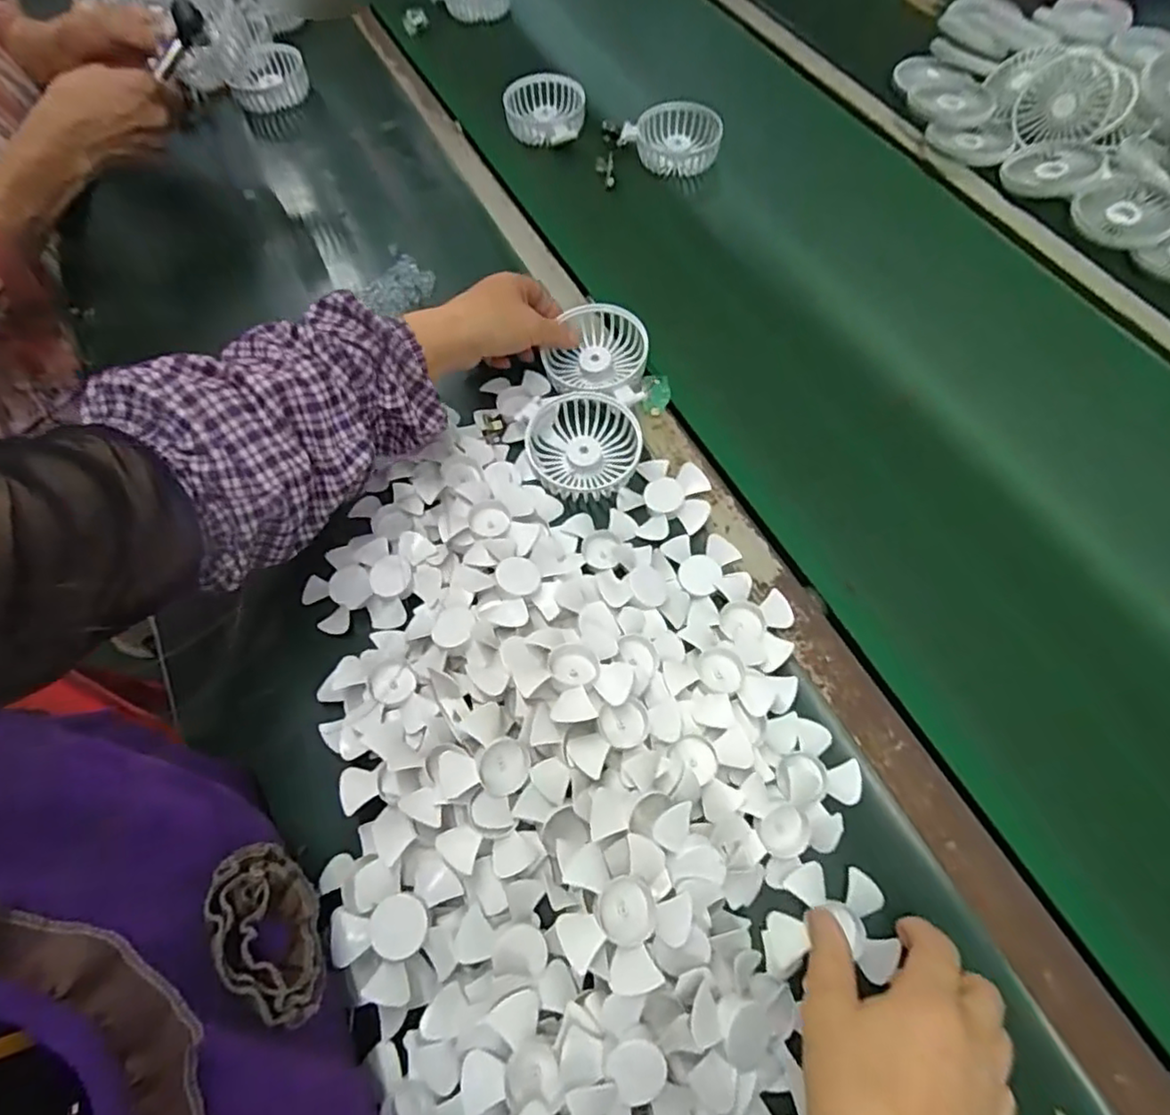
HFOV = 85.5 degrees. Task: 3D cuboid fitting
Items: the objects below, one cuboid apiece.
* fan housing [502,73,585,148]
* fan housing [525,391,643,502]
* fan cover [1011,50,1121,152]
[{"bbox_3d":[-0.044,-0.510,0.720,0.090,0.039,0.072,3,64,2],"label":"fan housing"},{"bbox_3d":[0.000,-0.087,0.497,0.085,0.028,0.084,-12,64,-5],"label":"fan housing"},{"bbox_3d":[0.496,-0.467,0.651,0.088,0.013,0.100,15,98,5],"label":"fan cover"}]

